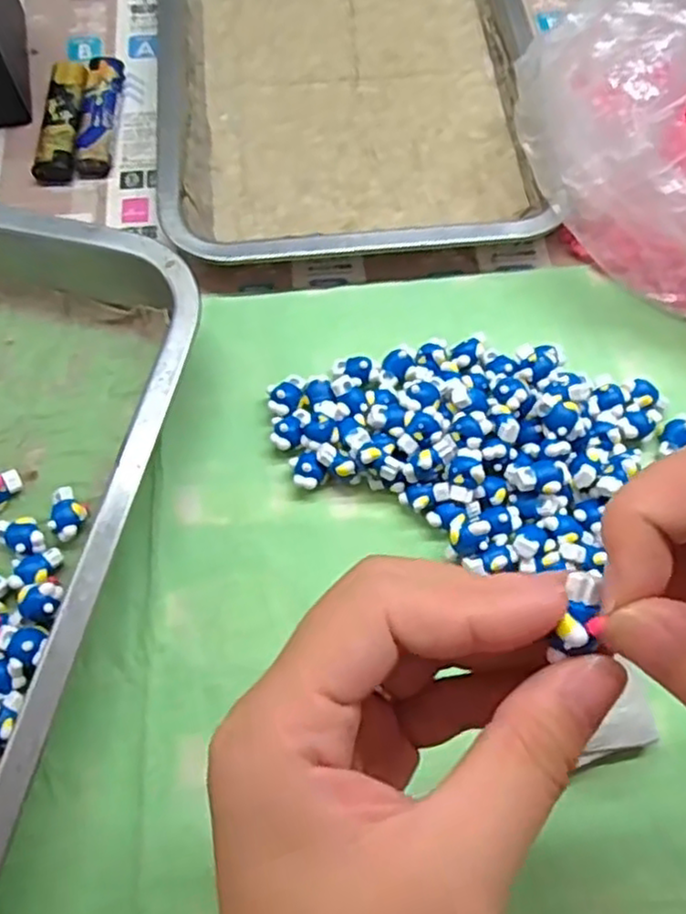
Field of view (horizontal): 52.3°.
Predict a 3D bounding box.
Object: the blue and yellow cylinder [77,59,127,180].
[{"bbox_3d":[-0.134,-0.190,0.387,0.018,0.012,0.081,-1,66,-1],"label":"blue and yellow cylinder"}]

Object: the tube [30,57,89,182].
[{"bbox_3d":[-0.153,-0.185,0.384,0.021,0.011,0.081,0,66,-1],"label":"tube"}]

